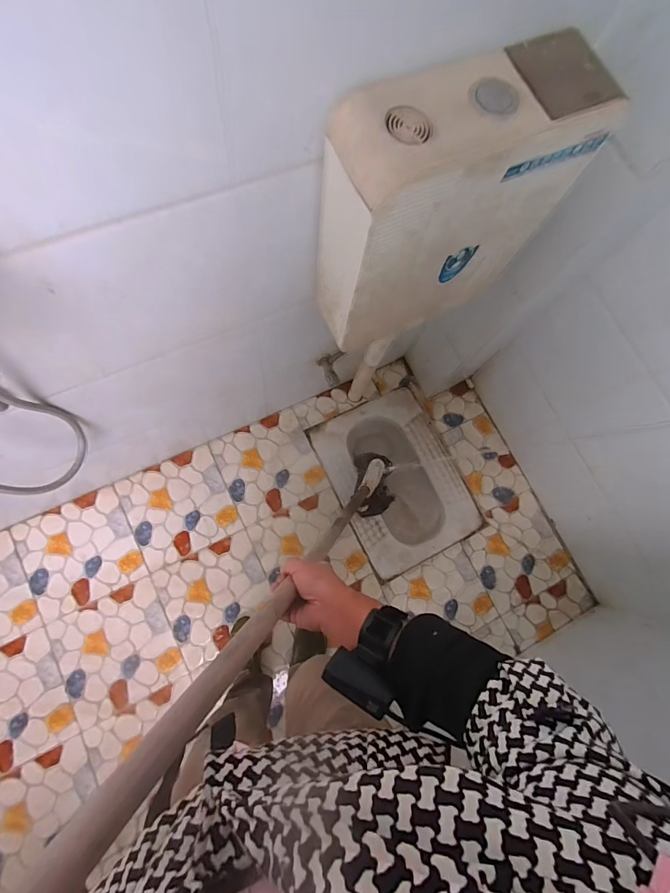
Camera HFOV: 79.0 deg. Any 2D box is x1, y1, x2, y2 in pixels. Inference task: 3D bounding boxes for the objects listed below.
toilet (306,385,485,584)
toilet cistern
[{"bbox_3d":[0.208,0.108,1.453,0.412,0.268,0.543,-25,86,-4],"label":"toilet"},{"bbox_3d":[0.156,-0.349,0.629,0.361,0.369,0.155,-22,86,-4],"label":"toilet cistern"}]

